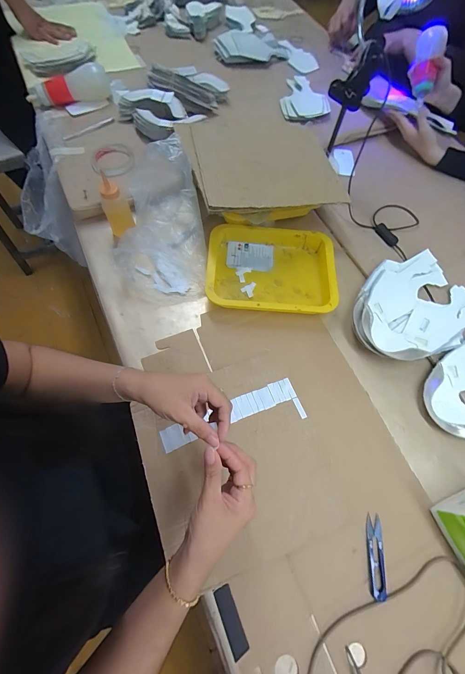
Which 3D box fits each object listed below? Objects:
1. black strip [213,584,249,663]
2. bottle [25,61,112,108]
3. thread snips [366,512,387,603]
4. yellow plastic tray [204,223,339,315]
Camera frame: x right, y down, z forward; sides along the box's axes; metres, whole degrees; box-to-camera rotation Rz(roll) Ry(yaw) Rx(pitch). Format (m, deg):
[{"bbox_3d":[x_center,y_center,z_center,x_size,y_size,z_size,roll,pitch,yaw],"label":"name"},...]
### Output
[{"bbox_3d":[-0.002,0.377,0.381,0.023,0.004,0.076,-21,69,-10],"label":"black strip"},{"bbox_3d":[-0.414,-0.627,0.720,0.204,0.062,0.079,-16,68,-8],"label":"bottle"},{"bbox_3d":[0.207,0.315,0.412,0.022,0.005,0.100,6,67,1],"label":"thread snips"},{"bbox_3d":[0.079,-0.138,0.586,0.256,0.043,0.199,4,67,1],"label":"yellow plastic tray"}]

